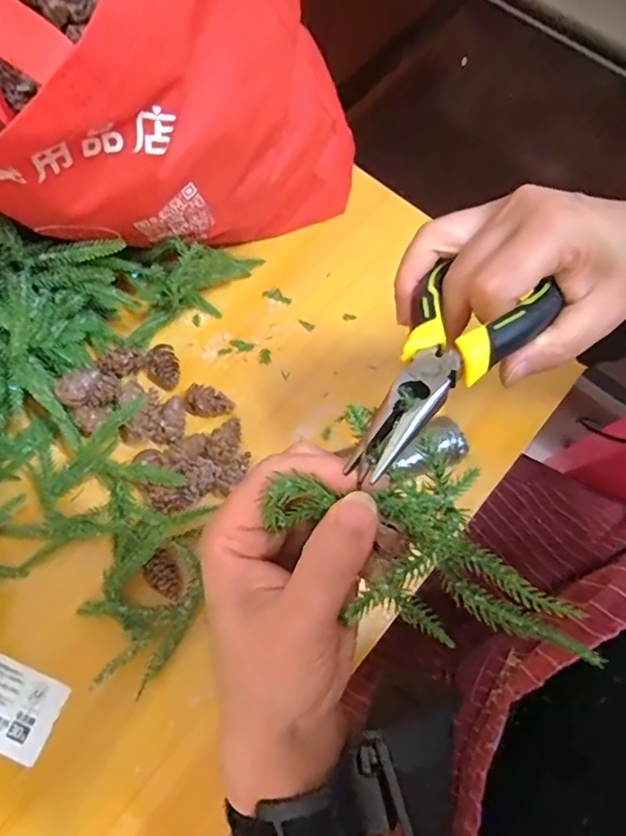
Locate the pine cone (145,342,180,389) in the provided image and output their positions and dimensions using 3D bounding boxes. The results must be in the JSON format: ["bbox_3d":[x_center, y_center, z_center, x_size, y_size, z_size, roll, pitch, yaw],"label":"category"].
[{"bbox_3d":[-0.116,-0.039,0.423,0.025,0.019,0.032,-25,73,-10],"label":"pine cone"}]

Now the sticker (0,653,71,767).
[{"bbox_3d":[-0.192,0.184,0.350,0.058,0.004,0.048,21,71,5],"label":"sticker"}]

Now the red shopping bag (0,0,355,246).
[{"bbox_3d":[-0.143,-0.290,0.400,0.277,0.232,0.337,-33,75,-12],"label":"red shopping bag"}]

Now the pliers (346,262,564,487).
[{"bbox_3d":[0.047,-0.023,0.214,0.051,0.021,0.121,36,56,10],"label":"pliers"}]

